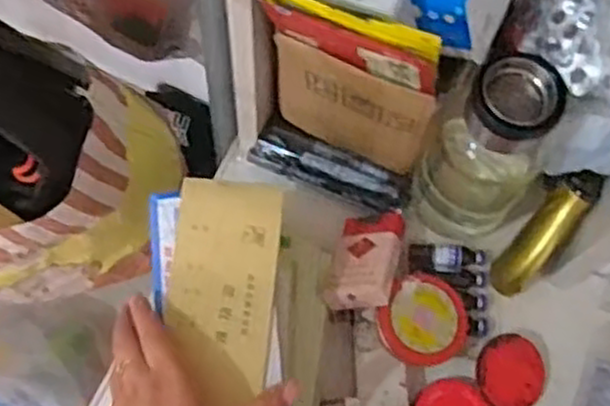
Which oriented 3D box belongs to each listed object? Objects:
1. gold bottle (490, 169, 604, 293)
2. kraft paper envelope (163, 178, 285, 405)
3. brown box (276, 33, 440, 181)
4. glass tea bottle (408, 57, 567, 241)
[{"bbox_3d":[0.197,0.024,0.646,0.040,0.028,0.125,36,110,11],"label":"gold bottle"},{"bbox_3d":[-0.057,0.062,0.545,0.077,0.015,0.153,1,76,-2],"label":"kraft paper envelope"},{"bbox_3d":[0.033,-0.070,0.594,0.122,0.136,0.014,21,70,6],"label":"brown box"},{"bbox_3d":[0.141,-0.032,0.617,0.081,0.192,0.075,-17,71,-8],"label":"glass tea bottle"}]

